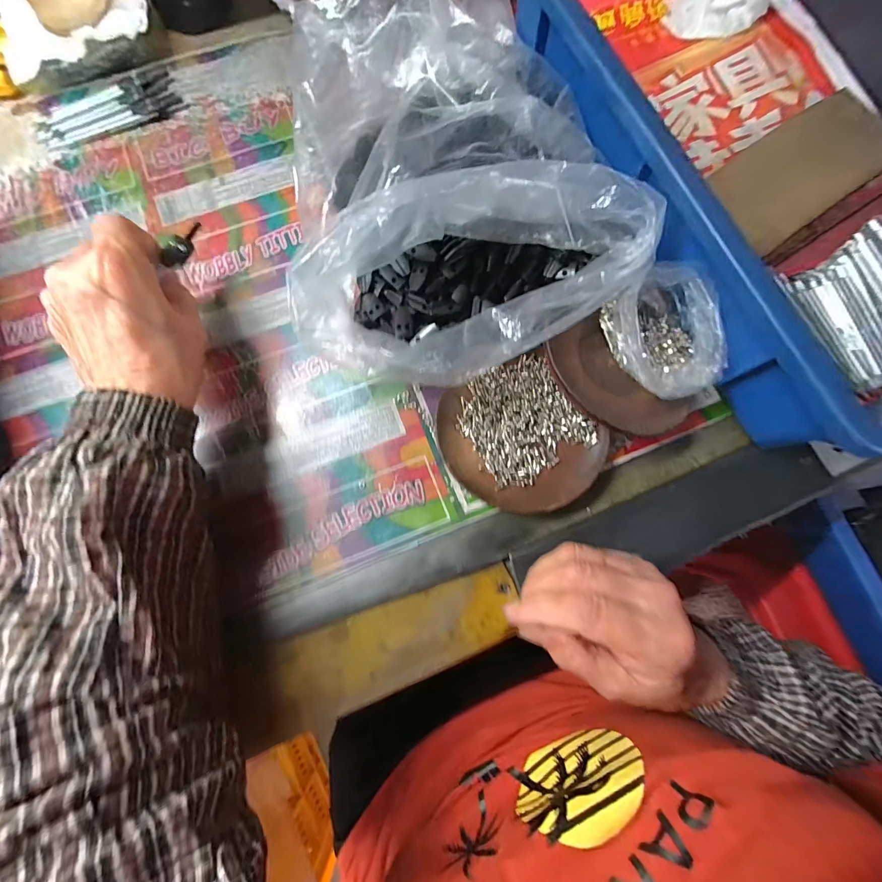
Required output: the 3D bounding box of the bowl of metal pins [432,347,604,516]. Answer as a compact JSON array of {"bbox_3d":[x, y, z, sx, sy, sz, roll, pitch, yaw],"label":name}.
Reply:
[{"bbox_3d":[0.055,-0.002,0.268,0.095,0.016,0.105,-37,81,-7],"label":"bowl of metal pins"}]

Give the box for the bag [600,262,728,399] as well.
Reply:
[{"bbox_3d":[0.149,-0.070,0.262,0.058,0.042,0.085,-11,79,-2],"label":"bag"}]

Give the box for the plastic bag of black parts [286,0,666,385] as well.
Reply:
[{"bbox_3d":[0.013,-0.184,0.272,0.221,0.076,0.281,-10,79,-2],"label":"plastic bag of black parts"}]

